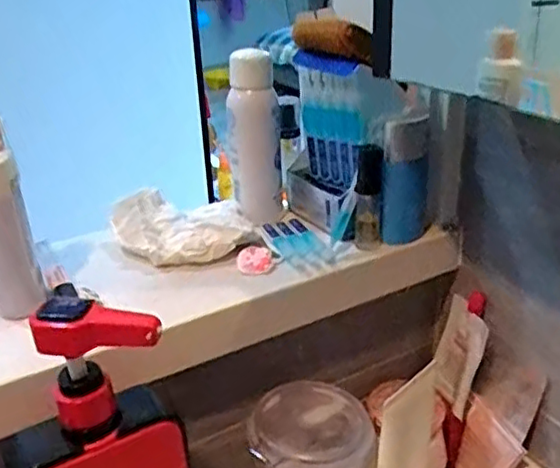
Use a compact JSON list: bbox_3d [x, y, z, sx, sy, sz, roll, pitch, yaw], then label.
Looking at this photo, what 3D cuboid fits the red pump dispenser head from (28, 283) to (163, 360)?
[{"bbox_3d":[-0.093,0.045,0.335,0.062,0.025,0.027,-3,25,0],"label":"red pump dispenser head"}]

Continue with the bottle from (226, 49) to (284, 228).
[{"bbox_3d":[-0.022,-0.081,0.548,0.043,0.130,0.037,-2,25,2],"label":"bottle"}]

